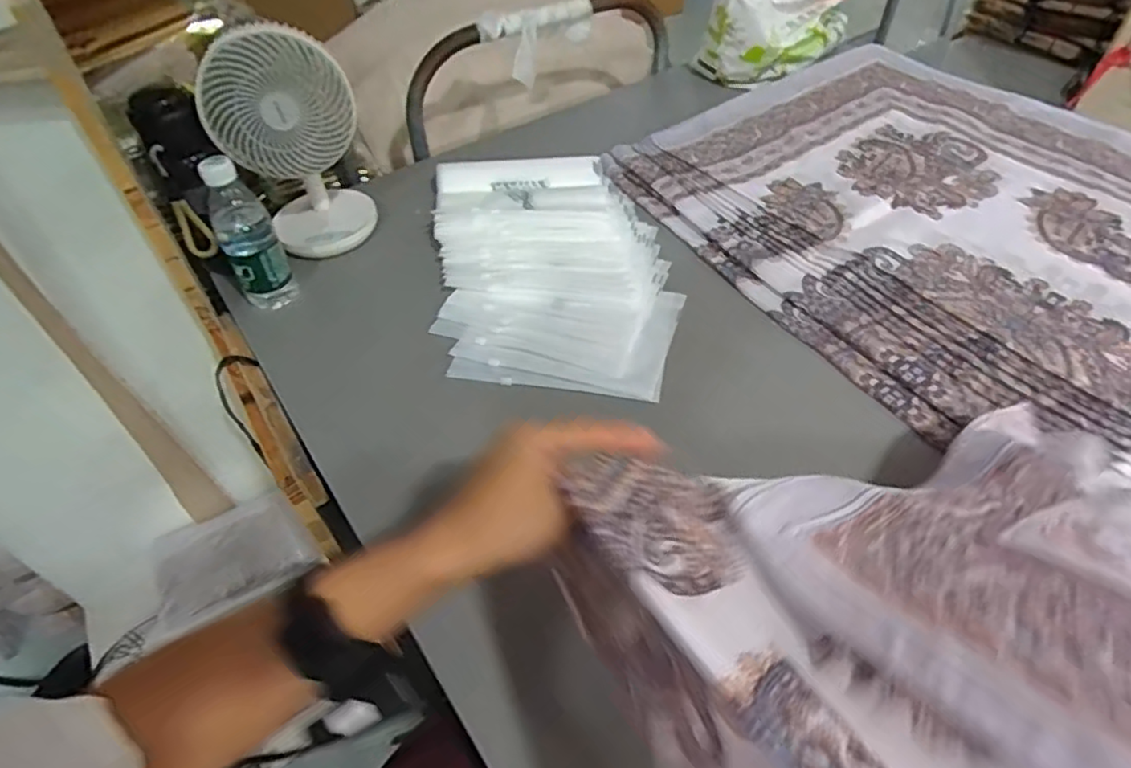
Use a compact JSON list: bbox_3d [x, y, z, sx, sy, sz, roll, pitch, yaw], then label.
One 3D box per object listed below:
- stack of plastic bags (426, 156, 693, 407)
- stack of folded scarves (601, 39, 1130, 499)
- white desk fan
[{"bbox_3d":[-0.019,-0.154,0.790,0.284,0.032,0.441,-5,47,-1],"label":"stack of plastic bags"},{"bbox_3d":[0.586,-0.141,0.726,0.661,0.033,1.069,-32,54,-22],"label":"stack of folded scarves"},{"bbox_3d":[-0.337,-0.294,0.781,0.153,0.247,0.116,-29,52,-21],"label":"white desk fan"}]

